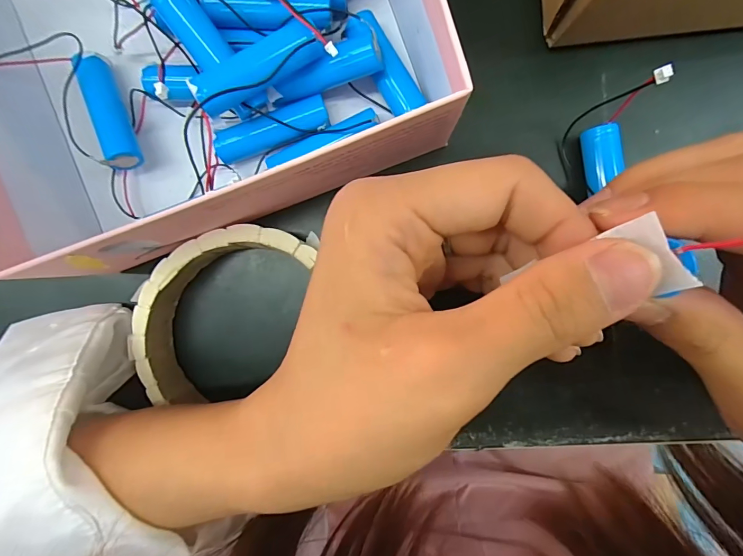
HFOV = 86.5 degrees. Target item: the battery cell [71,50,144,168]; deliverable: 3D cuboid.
[{"bbox_3d":[-0.109,-0.068,0.166,0.012,0.015,0.049,-21,91,4],"label":"battery cell"}]

